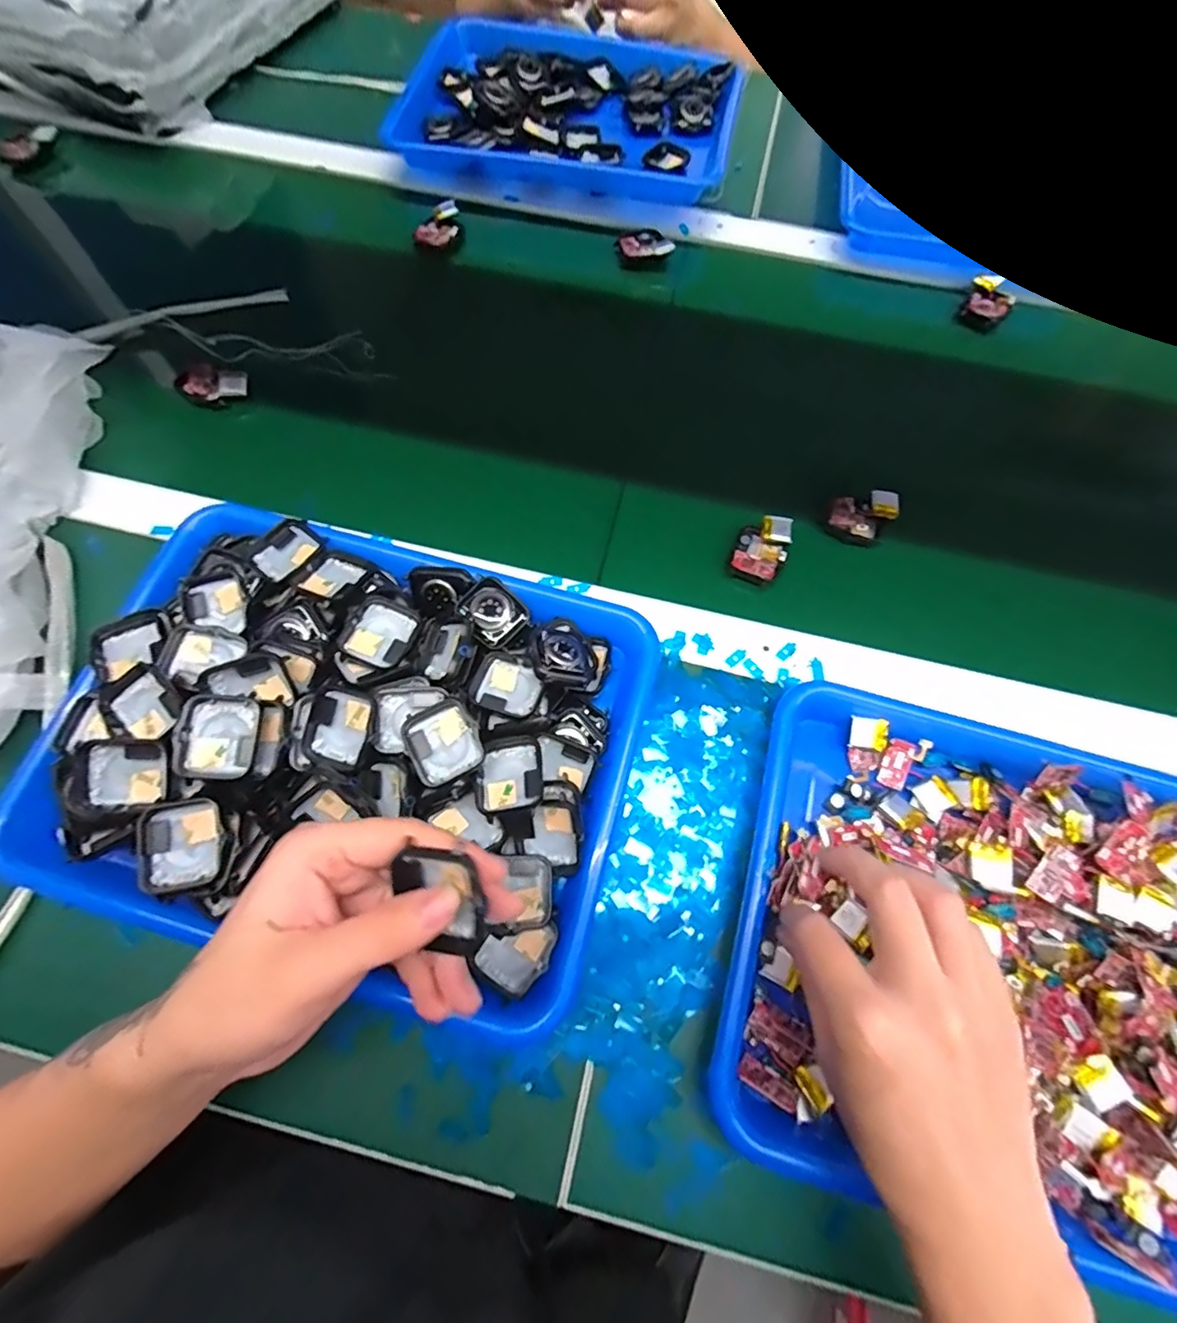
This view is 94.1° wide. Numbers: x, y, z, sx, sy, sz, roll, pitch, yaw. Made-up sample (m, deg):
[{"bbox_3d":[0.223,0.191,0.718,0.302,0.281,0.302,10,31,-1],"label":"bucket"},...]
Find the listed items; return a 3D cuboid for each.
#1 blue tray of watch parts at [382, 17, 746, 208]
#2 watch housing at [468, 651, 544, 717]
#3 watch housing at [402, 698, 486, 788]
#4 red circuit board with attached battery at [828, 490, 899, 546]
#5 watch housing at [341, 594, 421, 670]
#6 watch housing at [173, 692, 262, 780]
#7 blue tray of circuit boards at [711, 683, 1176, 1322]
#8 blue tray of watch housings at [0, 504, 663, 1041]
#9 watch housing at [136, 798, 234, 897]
[{"bbox_3d":[-0.014,-0.569,0.564,0.324,0.041,0.233,9,70,2],"label":"blue tray of watch parts"},{"bbox_3d":[-0.048,0.014,0.333,0.042,0.012,0.034,18,71,6],"label":"watch housing"},{"bbox_3d":[-0.080,0.047,0.308,0.037,0.017,0.043,-26,72,-10],"label":"watch housing"},{"bbox_3d":[0.207,-0.112,0.413,0.039,0.015,0.048,41,74,13],"label":"red circuit board with attached battery"},{"bbox_3d":[-0.124,-0.017,0.333,0.036,0.017,0.042,22,71,7],"label":"watch housing"},{"bbox_3d":[-0.194,0.040,0.290,0.035,0.018,0.043,2,70,0],"label":"watch housing"},{"bbox_3d":[0.253,0.165,0.293,0.341,0.046,0.256,15,70,5],"label":"blue tray of circuit boards"},{"bbox_3d":[-0.137,0.044,0.320,0.327,0.064,0.248,16,70,5],"label":"blue tray of watch housings"},{"bbox_3d":[-0.204,0.094,0.279,0.042,0.012,0.046,-22,72,-9],"label":"watch housing"}]

